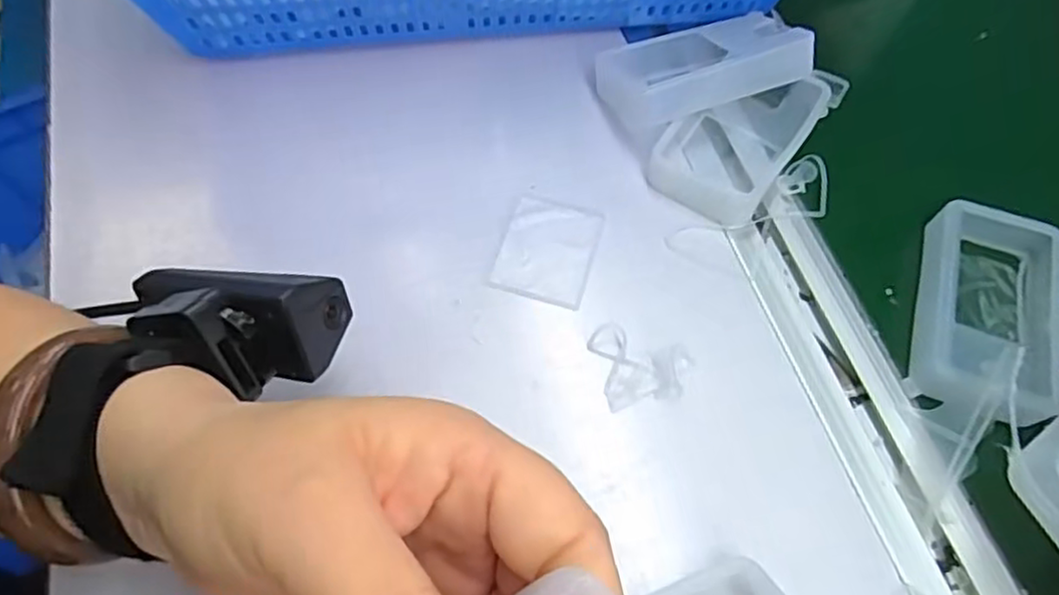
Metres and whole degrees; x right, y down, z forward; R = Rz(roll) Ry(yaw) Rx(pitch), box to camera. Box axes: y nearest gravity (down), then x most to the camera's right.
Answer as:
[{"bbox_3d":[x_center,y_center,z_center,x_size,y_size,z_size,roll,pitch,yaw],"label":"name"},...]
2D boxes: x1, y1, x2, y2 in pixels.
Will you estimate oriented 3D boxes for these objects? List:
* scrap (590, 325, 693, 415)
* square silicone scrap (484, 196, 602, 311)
[{"bbox_3d":[0.047,0.026,0.281,0.039,0.005,0.035,-10,64,-5],"label":"scrap"},{"bbox_3d":[0.008,-0.022,0.306,0.041,0.004,0.051,15,65,7],"label":"square silicone scrap"}]

